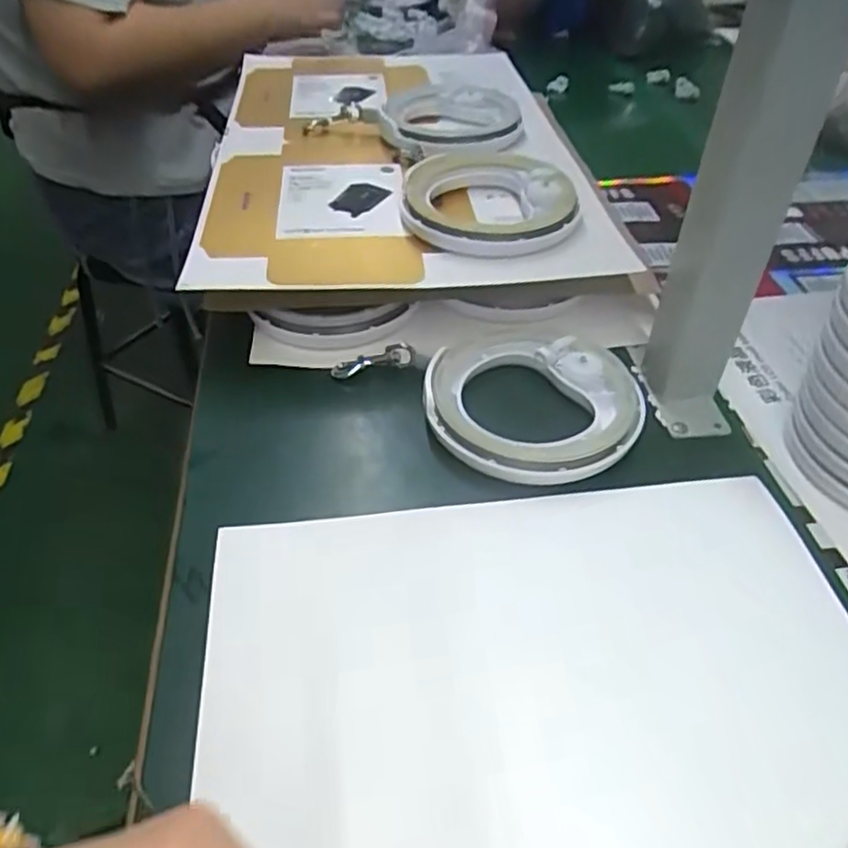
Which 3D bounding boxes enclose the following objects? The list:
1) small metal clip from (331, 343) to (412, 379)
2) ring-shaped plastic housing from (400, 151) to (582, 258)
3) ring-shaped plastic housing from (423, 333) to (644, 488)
[{"bbox_3d":[-0.035,-0.041,0.463,0.056,0.018,0.012,-15,43,12],"label":"small metal clip"},{"bbox_3d":[0.052,-0.167,0.513,0.123,0.027,0.124,11,41,9],"label":"ring-shaped plastic housing"},{"bbox_3d":[0.065,-0.012,0.423,0.127,0.031,0.112,14,41,13],"label":"ring-shaped plastic housing"}]

